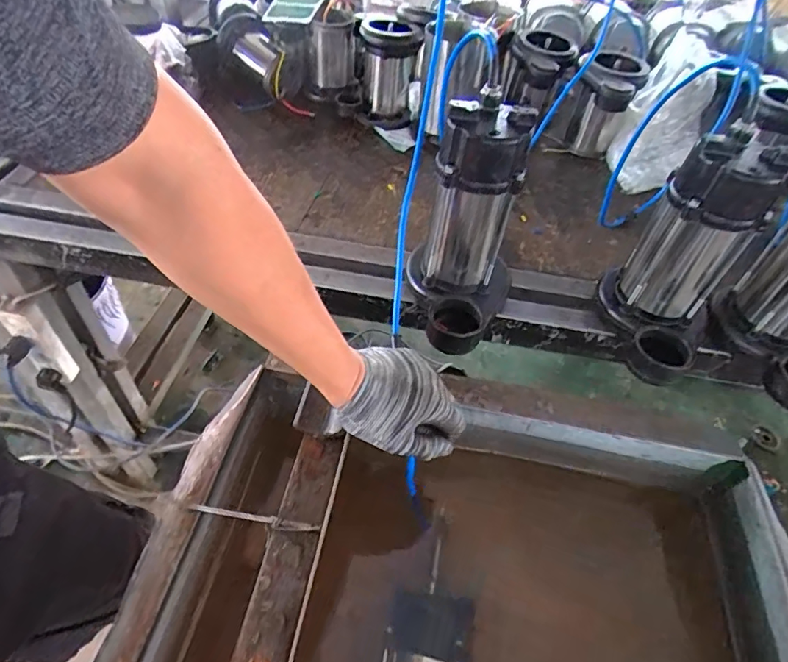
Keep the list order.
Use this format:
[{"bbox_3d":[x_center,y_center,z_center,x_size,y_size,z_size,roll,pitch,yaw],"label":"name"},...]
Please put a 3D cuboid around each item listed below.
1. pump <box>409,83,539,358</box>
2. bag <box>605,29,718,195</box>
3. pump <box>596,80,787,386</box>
[{"bbox_3d":[0.083,-0.105,0.548,0.123,0.226,0.165,9,49,2],"label":"pump"},{"bbox_3d":[0.479,-0.376,0.880,0.134,0.275,0.082,24,12,15],"label":"bag"},{"bbox_3d":[0.333,-0.095,0.566,0.121,0.244,0.205,29,52,19],"label":"pump"}]

